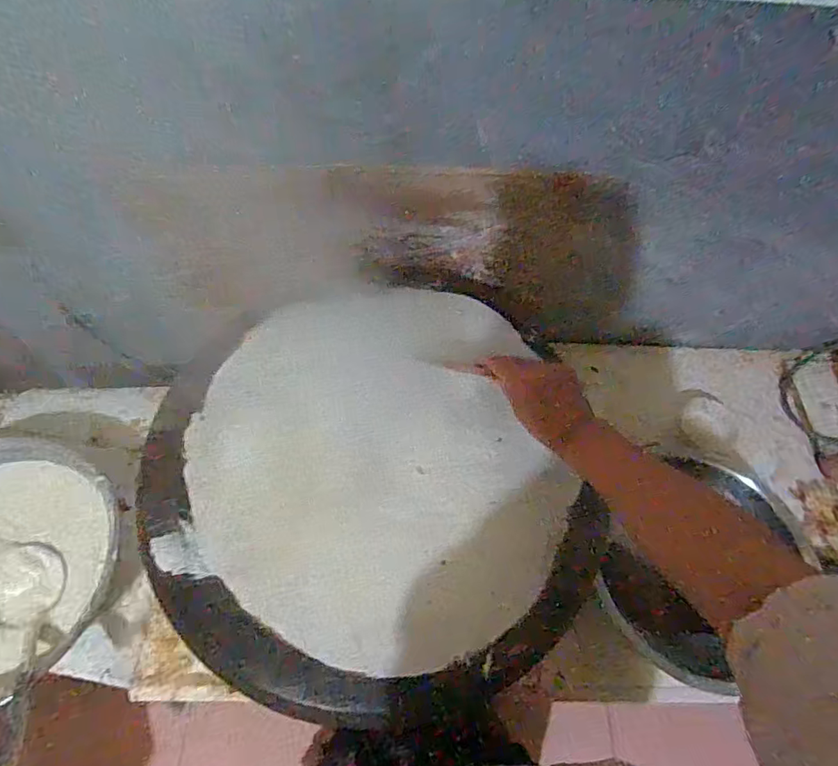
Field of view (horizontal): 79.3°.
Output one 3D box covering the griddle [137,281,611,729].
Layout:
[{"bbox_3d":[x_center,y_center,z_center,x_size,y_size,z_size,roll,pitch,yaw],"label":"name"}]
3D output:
[{"bbox_3d":[-0.058,0.091,0.597,0.474,0.030,0.506,1,63,-3],"label":"griddle"}]

